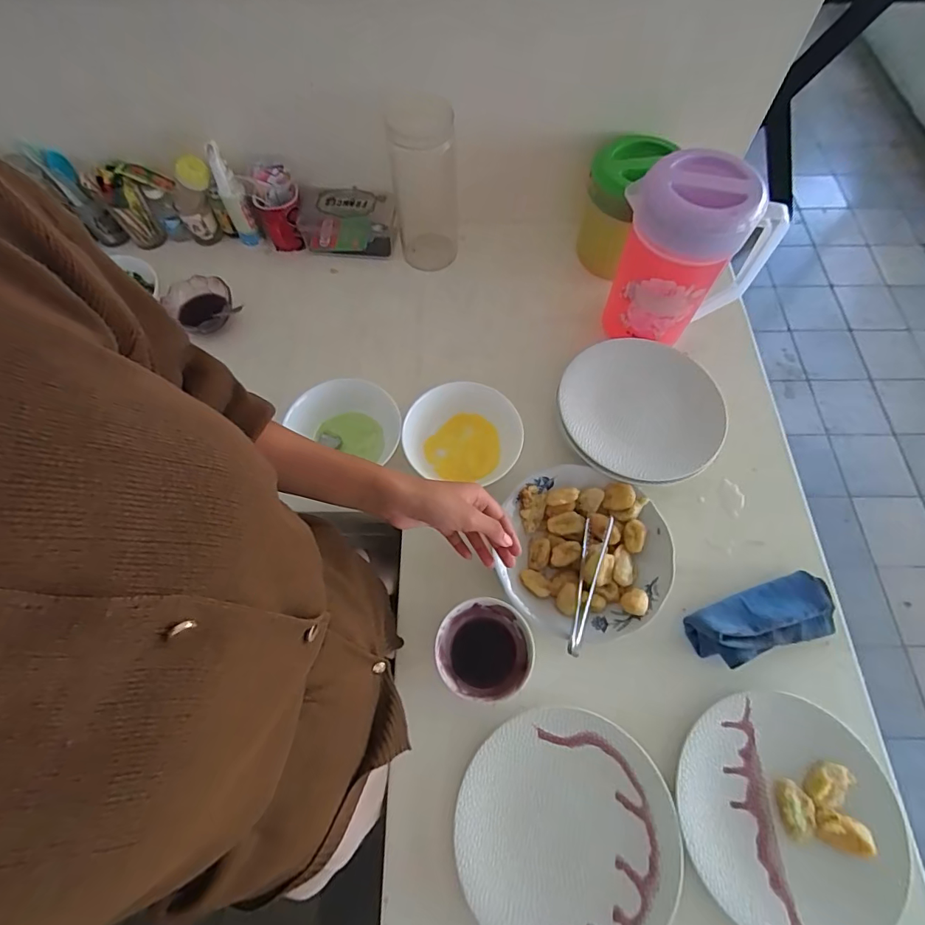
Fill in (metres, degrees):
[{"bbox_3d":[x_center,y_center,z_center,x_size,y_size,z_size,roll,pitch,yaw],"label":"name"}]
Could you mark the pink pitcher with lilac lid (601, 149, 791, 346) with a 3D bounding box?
[{"bbox_3d":[0.292,-0.260,0.604,0.172,0.198,0.111,-21,66,-8],"label":"pink pitcher with lilac lid"}]

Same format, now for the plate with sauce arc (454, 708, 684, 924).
[{"bbox_3d":[0.100,0.346,0.452,0.201,0.013,0.198,0,64,0],"label":"plate with sauce arc"}]

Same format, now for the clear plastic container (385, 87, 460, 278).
[{"bbox_3d":[-0.055,-0.407,0.710,0.090,0.224,0.078,-7,65,-2],"label":"clear plastic container"}]

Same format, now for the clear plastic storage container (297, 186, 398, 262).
[{"bbox_3d":[-0.181,-0.378,0.773,0.145,0.087,0.068,3,65,3],"label":"clear plastic storage container"}]

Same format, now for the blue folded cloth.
[{"bbox_3d":[0.329,0.166,0.515,0.159,0.043,0.065,-16,66,-6],"label":"blue folded cloth"}]

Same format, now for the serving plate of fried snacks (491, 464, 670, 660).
[{"bbox_3d":[0.137,0.104,0.549,0.188,0.048,0.192,0,64,0],"label":"serving plate of fried snacks"}]

